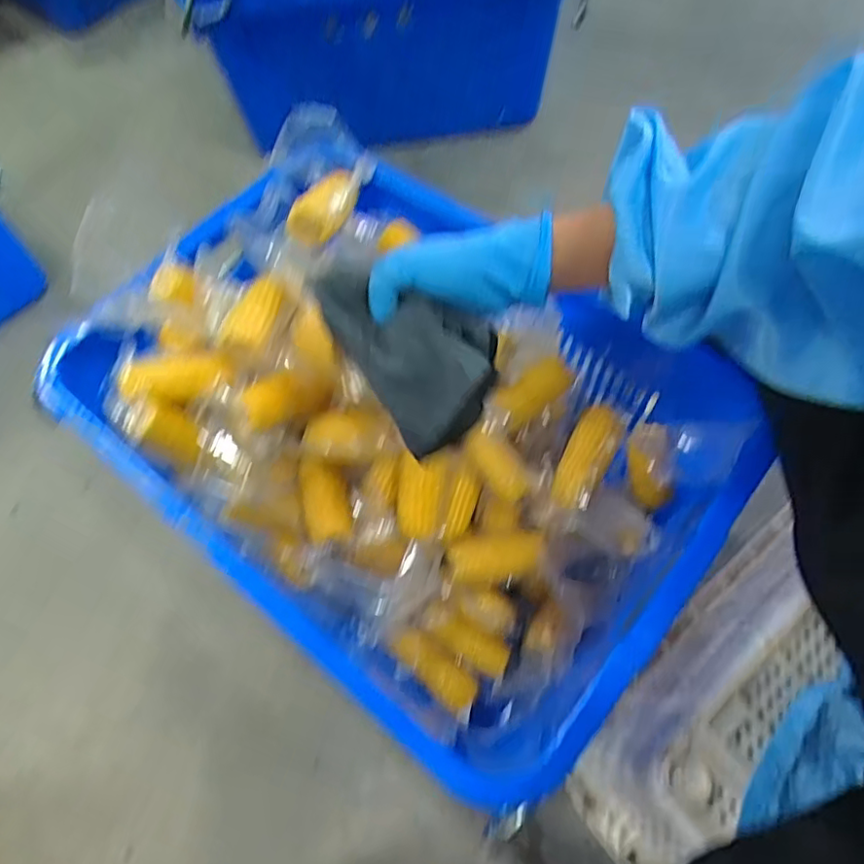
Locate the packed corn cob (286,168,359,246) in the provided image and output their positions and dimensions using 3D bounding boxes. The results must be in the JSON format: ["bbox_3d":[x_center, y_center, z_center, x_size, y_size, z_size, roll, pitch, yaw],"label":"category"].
[{"bbox_3d":[-0.105,-0.247,0.662,0.061,0.042,0.122,21,54,12],"label":"packed corn cob"}]

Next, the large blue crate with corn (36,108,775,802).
[{"bbox_3d":[-0.024,0.005,0.664,0.575,0.257,0.432,36,71,18],"label":"large blue crate with corn"}]

